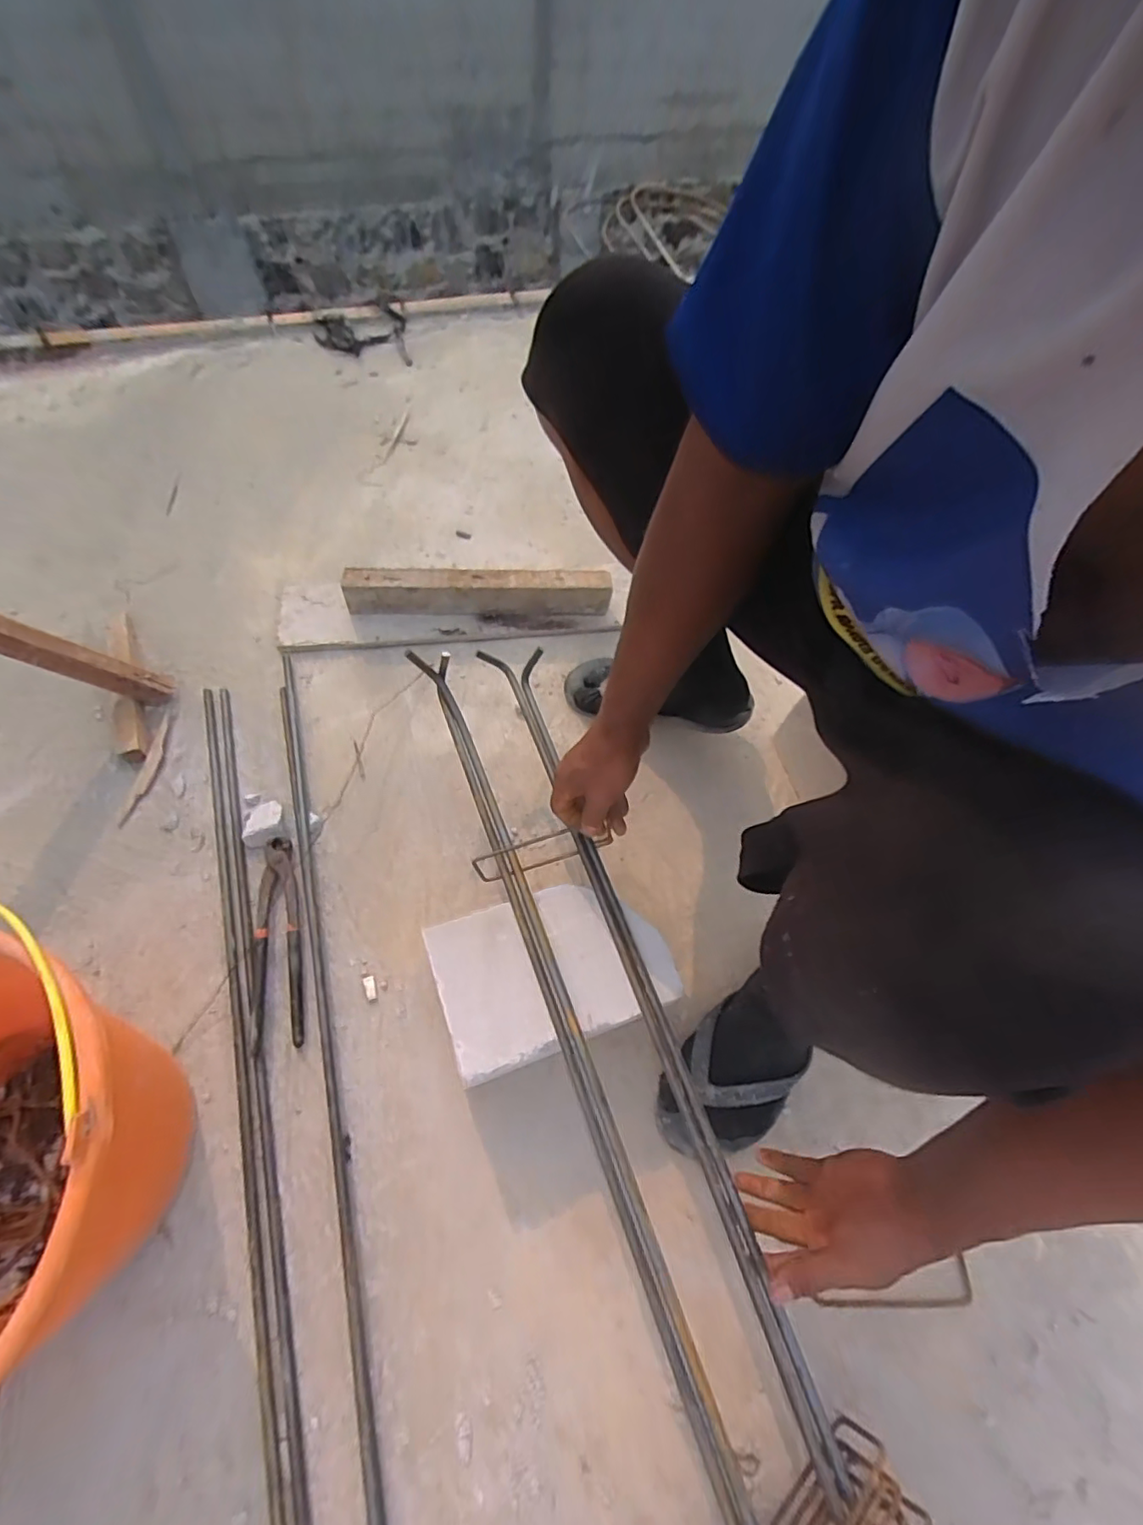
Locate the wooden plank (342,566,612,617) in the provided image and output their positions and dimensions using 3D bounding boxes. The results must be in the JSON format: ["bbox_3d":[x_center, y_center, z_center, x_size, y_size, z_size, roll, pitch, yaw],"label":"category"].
[{"bbox_3d":[-0.144,-0.249,0.862,0.366,0.076,0.048,-3,60,-6],"label":"wooden plank"}]

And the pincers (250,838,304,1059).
[{"bbox_3d":[-0.323,0.189,0.626,0.049,0.016,0.224,-12,62,-11],"label":"pincers"}]

